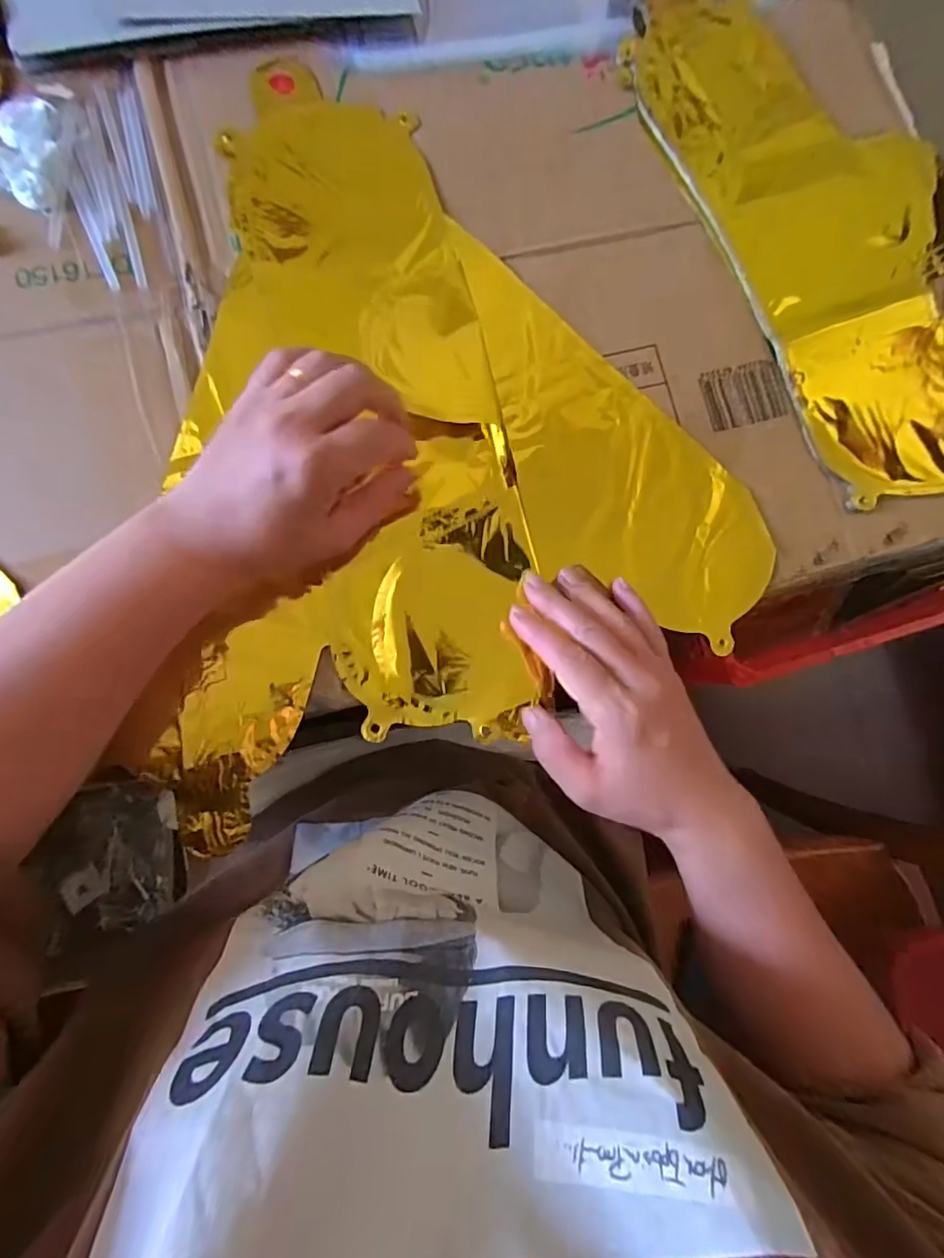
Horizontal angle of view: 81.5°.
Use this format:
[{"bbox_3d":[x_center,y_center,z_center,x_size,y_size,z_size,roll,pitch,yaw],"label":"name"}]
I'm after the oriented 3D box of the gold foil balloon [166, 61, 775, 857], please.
[{"bbox_3d":[-0.042,-0.137,0.334,0.362,0.021,0.402,-19,85,-7],"label":"gold foil balloon"}]

